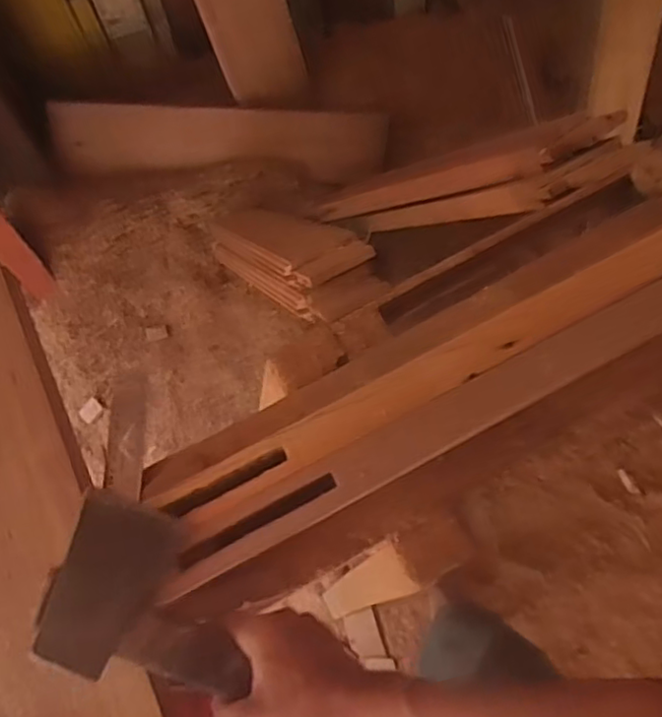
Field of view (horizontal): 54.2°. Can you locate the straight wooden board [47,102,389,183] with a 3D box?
[{"bbox_3d":[-0.190,-0.407,1.214,0.618,0.130,0.049,-2,27,-13],"label":"straight wooden board"}]

